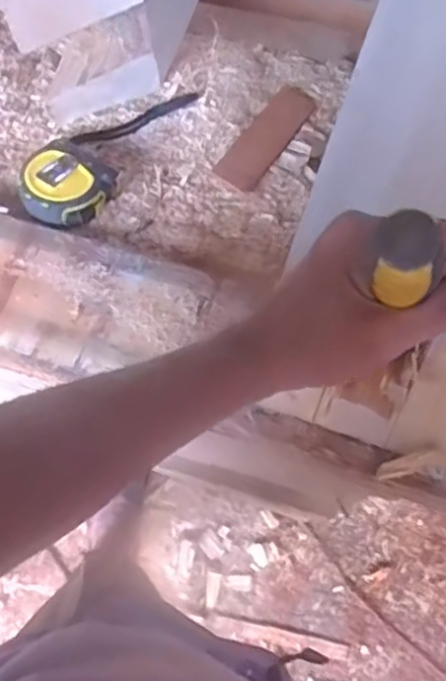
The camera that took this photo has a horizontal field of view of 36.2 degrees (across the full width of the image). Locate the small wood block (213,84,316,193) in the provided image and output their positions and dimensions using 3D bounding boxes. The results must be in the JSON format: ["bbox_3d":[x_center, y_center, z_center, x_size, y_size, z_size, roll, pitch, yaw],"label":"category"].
[{"bbox_3d":[0.040,-0.180,0.597,0.038,0.009,0.115,34,76,10],"label":"small wood block"}]

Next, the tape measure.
[{"bbox_3d":[-0.131,-0.129,0.563,0.068,0.035,0.072,34,76,10],"label":"tape measure"}]

